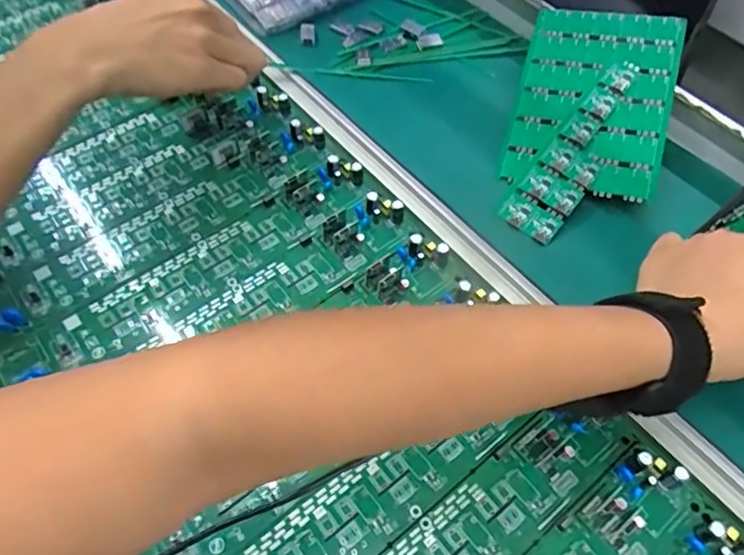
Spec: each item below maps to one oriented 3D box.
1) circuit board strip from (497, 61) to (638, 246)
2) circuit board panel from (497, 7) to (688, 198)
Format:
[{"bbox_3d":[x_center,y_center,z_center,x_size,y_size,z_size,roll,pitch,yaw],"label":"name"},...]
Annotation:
[{"bbox_3d":[0.153,-0.098,0.434,0.045,0.004,0.157,30,77,18],"label":"circuit board strip"},{"bbox_3d":[0.170,-0.137,0.447,0.108,0.007,0.157,13,73,16],"label":"circuit board panel"}]

